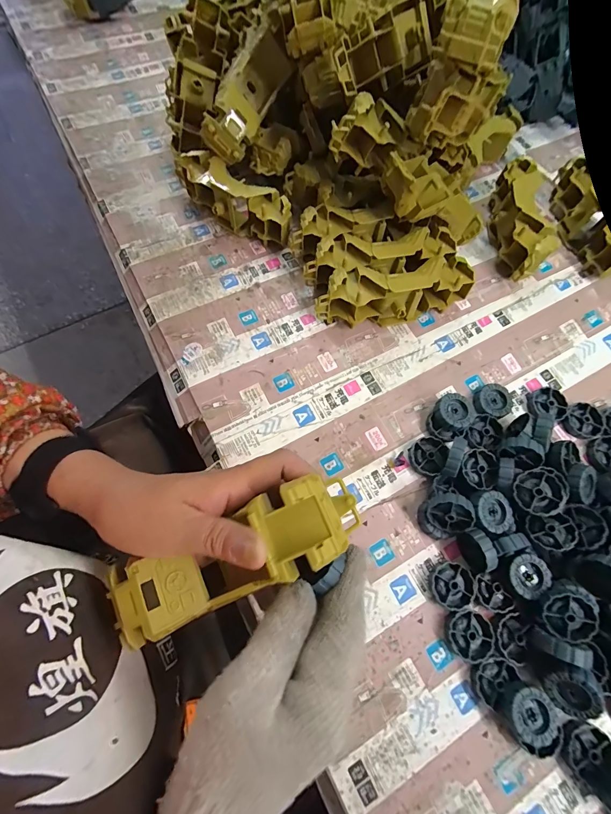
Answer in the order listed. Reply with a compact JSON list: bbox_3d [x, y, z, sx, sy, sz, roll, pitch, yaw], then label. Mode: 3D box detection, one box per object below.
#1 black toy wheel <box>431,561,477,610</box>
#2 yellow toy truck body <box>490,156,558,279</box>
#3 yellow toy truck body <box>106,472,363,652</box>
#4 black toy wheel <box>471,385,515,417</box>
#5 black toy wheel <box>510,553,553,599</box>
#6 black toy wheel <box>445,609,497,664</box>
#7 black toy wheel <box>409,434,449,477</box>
[{"bbox_3d":[0.136,0.166,0.318,0.040,0.011,0.038,1,70,-2],"label":"black toy wheel"},{"bbox_3d":[0.270,-0.239,0.439,0.049,0.054,0.178,8,70,0],"label":"yellow toy truck body"},{"bbox_3d":[-0.045,0.097,0.218,0.164,0.033,0.049,-28,73,3],"label":"yellow toy truck body"},{"bbox_3d":[0.205,-0.005,0.376,0.041,0.013,0.036,-10,71,-6],"label":"black toy wheel"},{"bbox_3d":[0.200,0.151,0.308,0.036,0.010,0.032,-27,74,-11],"label":"black toy wheel"},{"bbox_3d":[0.147,0.203,0.305,0.039,0.010,0.038,1,70,-2],"label":"black toy wheel"},{"bbox_3d":[0.128,0.050,0.355,0.036,0.011,0.041,39,73,11],"label":"black toy wheel"}]

